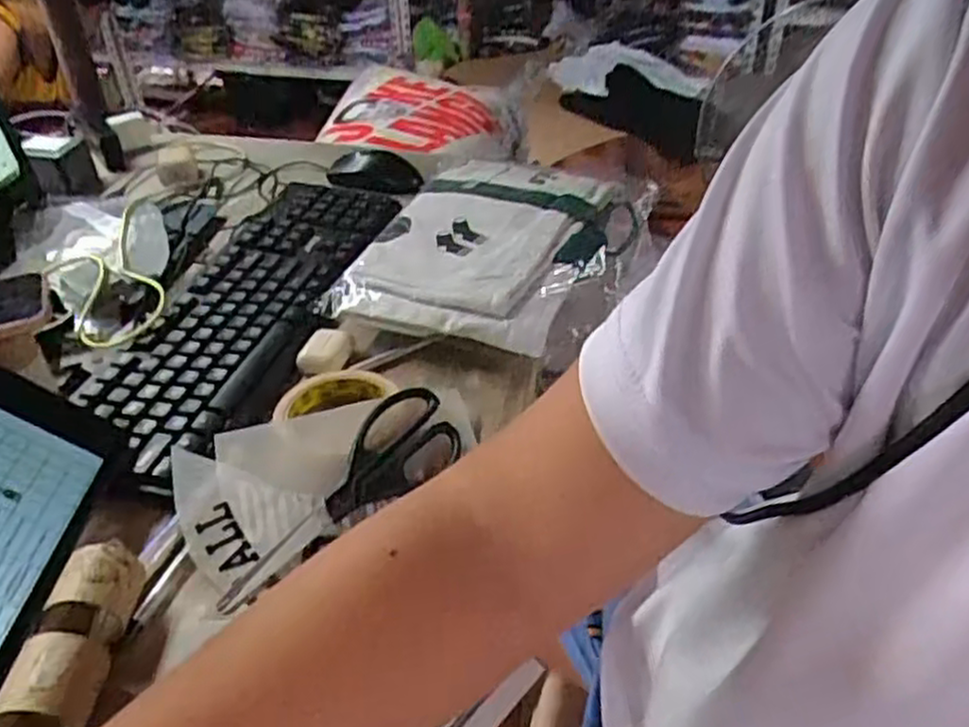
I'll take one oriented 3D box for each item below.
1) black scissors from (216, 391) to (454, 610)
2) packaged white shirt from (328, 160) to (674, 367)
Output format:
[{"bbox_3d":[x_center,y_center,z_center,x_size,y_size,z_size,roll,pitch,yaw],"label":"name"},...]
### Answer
[{"bbox_3d":[-0.079,0.091,0.502,0.066,0.012,0.190,32,55,6],"label":"black scissors"},{"bbox_3d":[0.026,-0.113,0.701,0.238,0.040,0.269,13,40,18],"label":"packaged white shirt"}]

